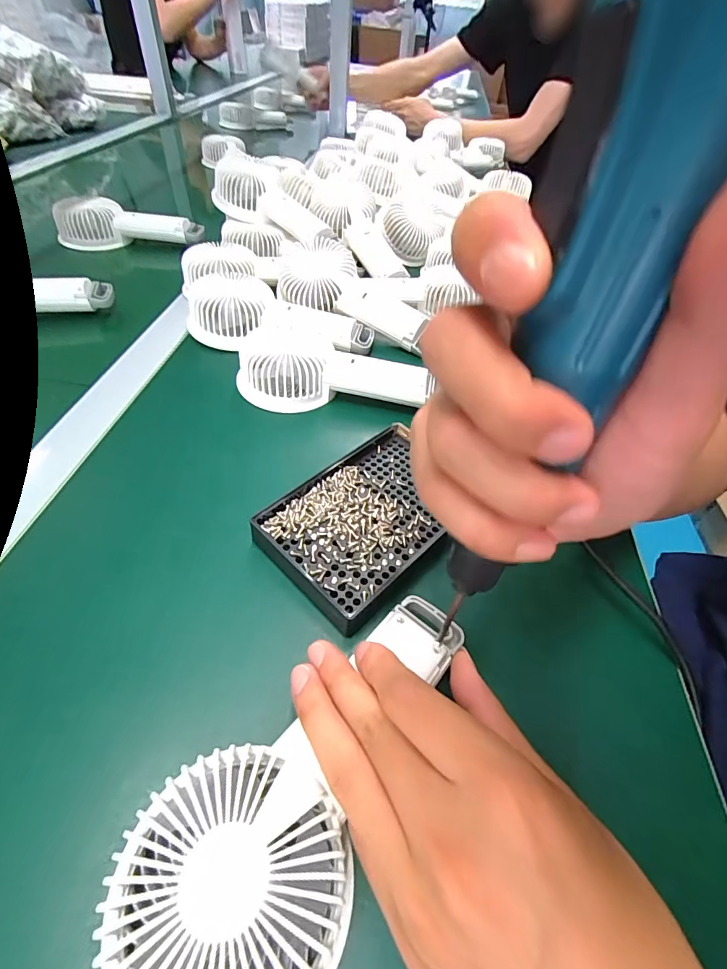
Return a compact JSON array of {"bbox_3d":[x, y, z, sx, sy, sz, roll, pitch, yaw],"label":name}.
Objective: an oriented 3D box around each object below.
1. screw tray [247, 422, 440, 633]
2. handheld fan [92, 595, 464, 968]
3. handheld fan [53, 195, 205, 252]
[{"bbox_3d":[0.005,0.019,0.281,0.090,0.020,0.139,36,55,22],"label":"screw tray"},{"bbox_3d":[-0.015,0.118,0.181,0.080,0.036,0.175,33,45,20],"label":"handheld fan"},{"bbox_3d":[-0.299,-0.333,0.538,0.170,0.049,0.033,-4,50,-9],"label":"handheld fan"}]

